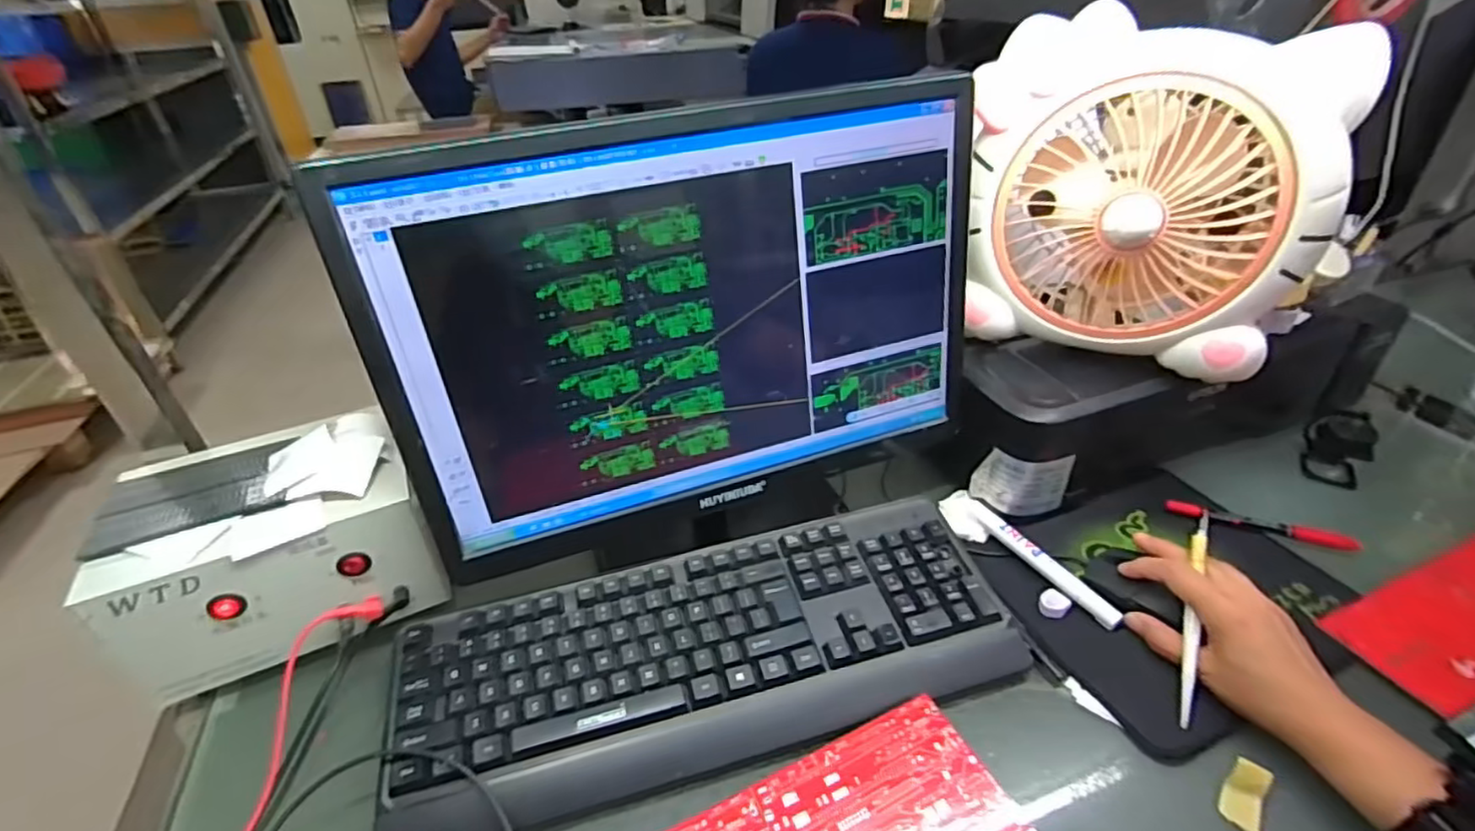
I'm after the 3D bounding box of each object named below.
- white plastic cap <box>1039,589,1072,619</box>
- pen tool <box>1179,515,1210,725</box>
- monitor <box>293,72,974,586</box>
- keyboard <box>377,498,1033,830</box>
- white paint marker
[{"bbox_3d":[0.249,0.147,0.517,0.022,0.007,0.025,21,42,30],"label":"white plastic cap"},{"bbox_3d":[0.321,0.139,0.461,0.010,0.015,0.153,13,72,21],"label":"pen tool"},{"bbox_3d":[-0.021,-0.040,0.494,0.427,0.336,0.083,-18,38,-20],"label":"monitor"},{"bbox_3d":[-0.019,0.165,0.475,0.429,0.031,0.158,-12,36,-12],"label":"keyboard"},{"bbox_3d":[0.245,0.118,0.539,0.018,0.020,0.144,-19,38,-21],"label":"white paint marker"}]

